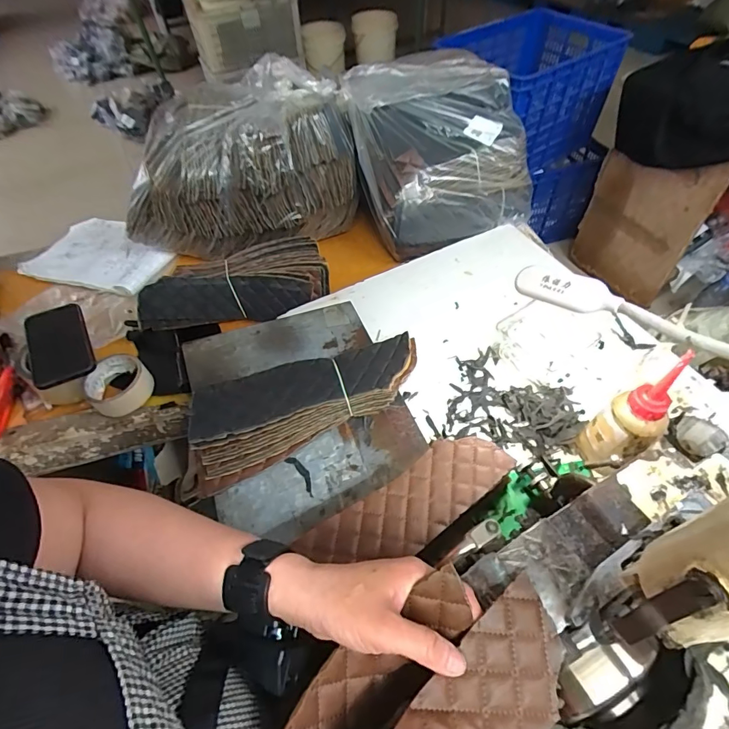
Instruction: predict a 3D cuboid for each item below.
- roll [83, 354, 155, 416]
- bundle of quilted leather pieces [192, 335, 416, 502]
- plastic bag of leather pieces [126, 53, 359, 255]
[{"bbox_3d":[-0.361,0.032,0.641,0.078,0.043,0.085,-2,53,3],"label":"roll"},{"bbox_3d":[-0.075,0.038,0.529,0.286,0.061,0.101,-24,55,-14],"label":"bundle of quilted leather pieces"},{"bbox_3d":[-0.227,-0.377,0.805,0.401,0.214,0.257,-8,53,-2],"label":"plastic bag of leather pieces"}]

